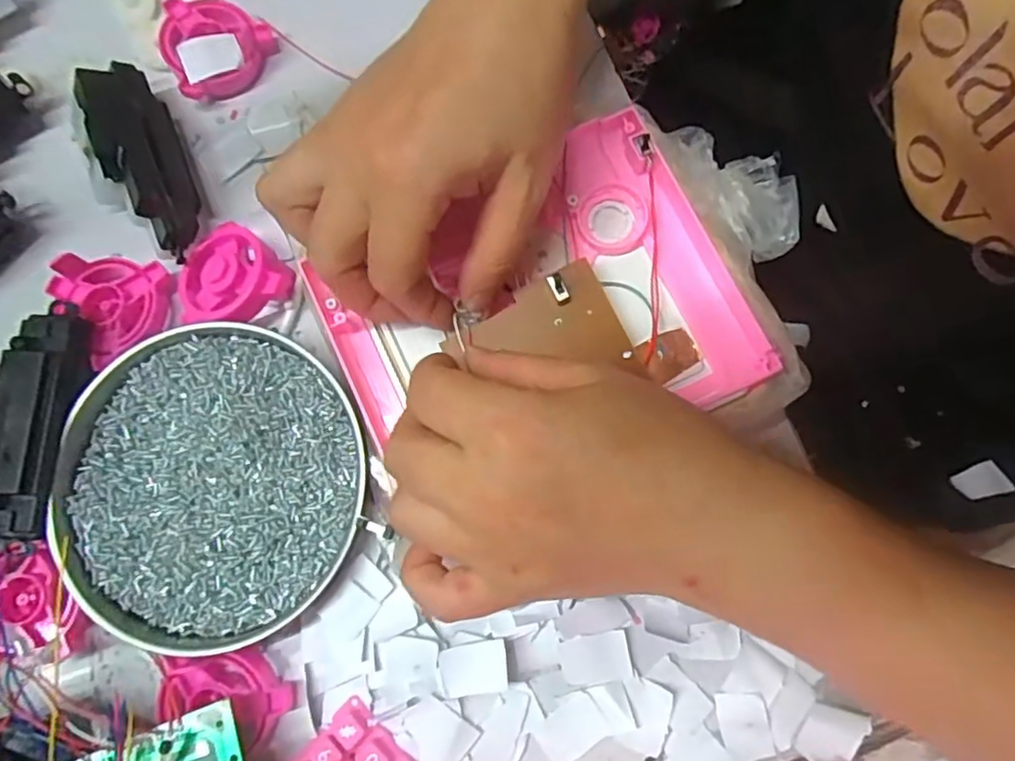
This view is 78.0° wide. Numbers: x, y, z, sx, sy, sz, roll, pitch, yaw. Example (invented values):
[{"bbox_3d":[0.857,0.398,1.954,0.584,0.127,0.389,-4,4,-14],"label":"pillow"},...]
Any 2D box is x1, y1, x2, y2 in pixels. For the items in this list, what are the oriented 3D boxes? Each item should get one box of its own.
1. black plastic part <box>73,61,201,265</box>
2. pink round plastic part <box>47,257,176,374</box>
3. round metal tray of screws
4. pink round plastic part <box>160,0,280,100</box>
[{"bbox_3d":[-0.176,-0.105,0.305,0.034,0.032,0.099,-23,80,-5],"label":"black plastic part"},{"bbox_3d":[-0.185,-0.039,0.296,0.048,0.022,0.049,0,79,0],"label":"pink round plastic part"},{"bbox_3d":[-0.132,0.044,0.276,0.129,0.017,0.135,0,79,0],"label":"round metal tray of screws"},{"bbox_3d":[-0.150,-0.176,0.323,0.053,0.018,0.053,0,79,0],"label":"pink round plastic part"}]

